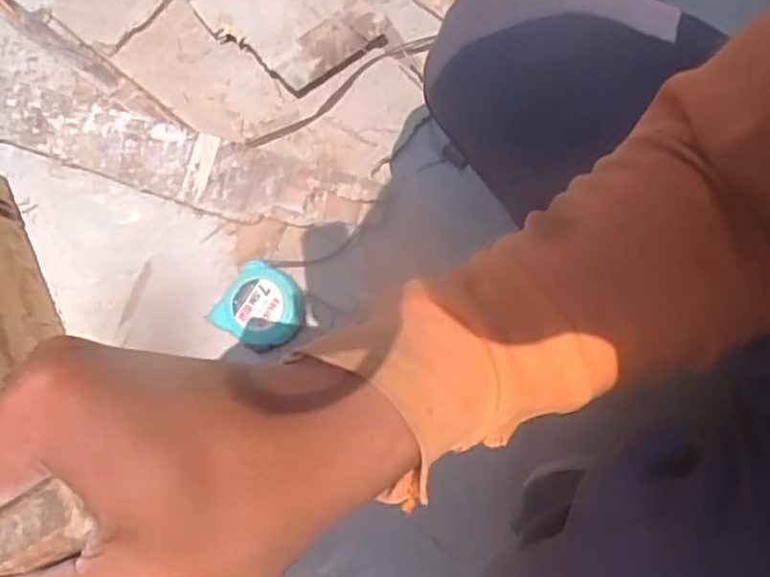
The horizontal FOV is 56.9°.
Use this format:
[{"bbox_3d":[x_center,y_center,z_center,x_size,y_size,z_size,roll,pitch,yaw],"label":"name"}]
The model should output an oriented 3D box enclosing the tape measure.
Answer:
[{"bbox_3d":[-0.117,0.018,0.684,0.082,0.046,0.077,29,78,9],"label":"tape measure"}]

